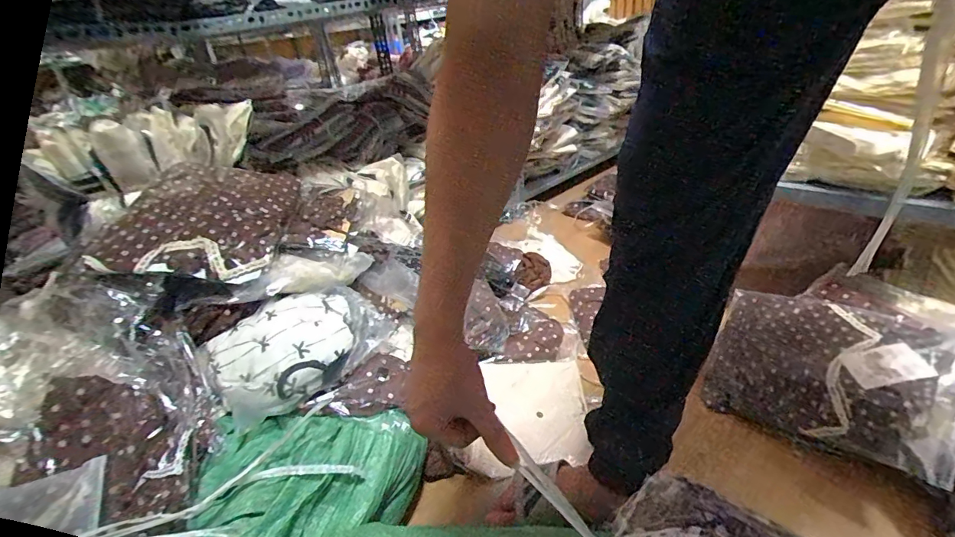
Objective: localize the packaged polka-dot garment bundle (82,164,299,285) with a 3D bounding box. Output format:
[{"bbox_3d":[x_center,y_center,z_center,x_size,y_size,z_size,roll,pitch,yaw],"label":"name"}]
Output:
[{"bbox_3d":[-0.427,-0.095,0.735,0.302,0.072,0.311,-11,29,-6],"label":"packaged polka-dot garment bundle"}]

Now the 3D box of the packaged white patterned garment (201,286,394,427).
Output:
[{"bbox_3d":[-0.251,0.110,0.658,0.234,0.082,0.163,-18,59,-39],"label":"packaged white patterned garment"}]

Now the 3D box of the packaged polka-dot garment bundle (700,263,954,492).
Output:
[{"bbox_3d":[0.588,0.114,0.728,0.320,0.070,0.317,-39,32,-21],"label":"packaged polka-dot garment bundle"}]

